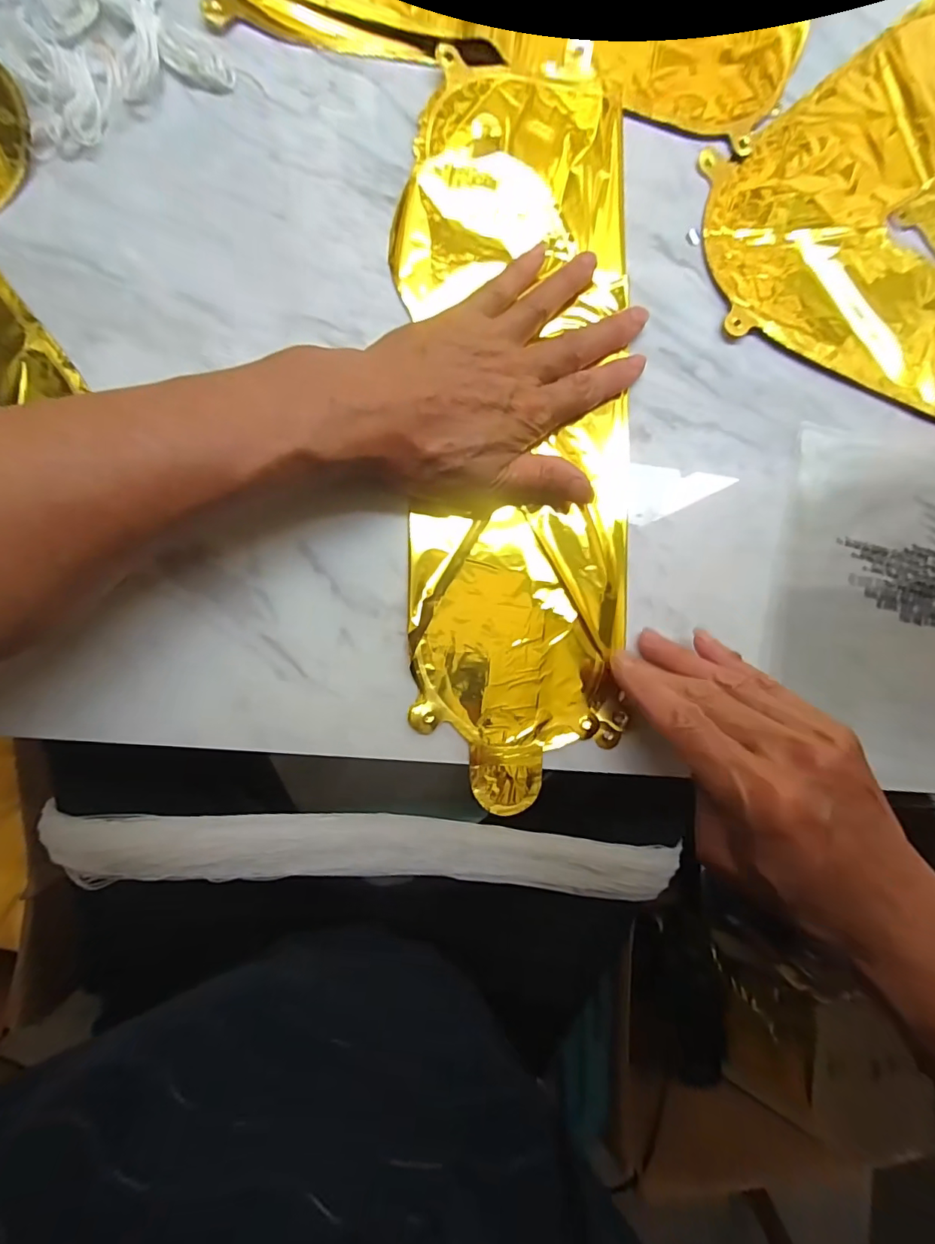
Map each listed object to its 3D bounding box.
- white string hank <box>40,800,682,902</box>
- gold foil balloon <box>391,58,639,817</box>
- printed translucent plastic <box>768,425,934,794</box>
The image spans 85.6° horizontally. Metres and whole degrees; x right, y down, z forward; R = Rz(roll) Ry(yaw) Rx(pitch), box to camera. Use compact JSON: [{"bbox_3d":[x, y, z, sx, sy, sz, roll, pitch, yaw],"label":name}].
[{"bbox_3d":[-0.069,0.200,0.439,0.551,0.047,0.057,7,86,-8],"label":"white string hank"},{"bbox_3d":[0.032,-0.111,0.287,0.134,0.015,0.411,1,88,-8],"label":"gold foil balloon"},{"bbox_3d":[0.294,-0.007,0.328,0.204,0.010,0.223,8,87,-8],"label":"printed translucent plastic"}]

